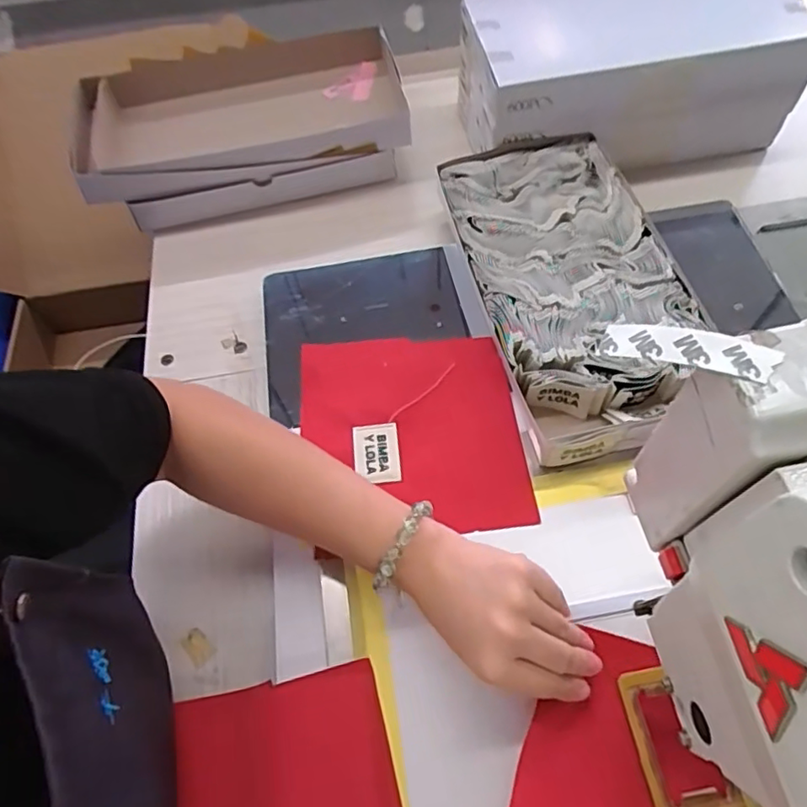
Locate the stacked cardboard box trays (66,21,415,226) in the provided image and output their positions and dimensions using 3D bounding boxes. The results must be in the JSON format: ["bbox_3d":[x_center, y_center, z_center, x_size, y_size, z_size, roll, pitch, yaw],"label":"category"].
[{"bbox_3d":[-0.170,-0.296,0.632,0.331,0.081,0.176,-15,62,-4],"label":"stacked cardboard box trays"}]

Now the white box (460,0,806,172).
[{"bbox_3d":[0.230,-0.343,0.602,0.321,0.106,0.165,-11,62,-2],"label":"white box"}]

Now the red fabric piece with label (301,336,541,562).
[{"bbox_3d":[0.005,0.019,0.470,0.170,0.009,0.175,-6,62,1],"label":"red fabric piece with label"}]

